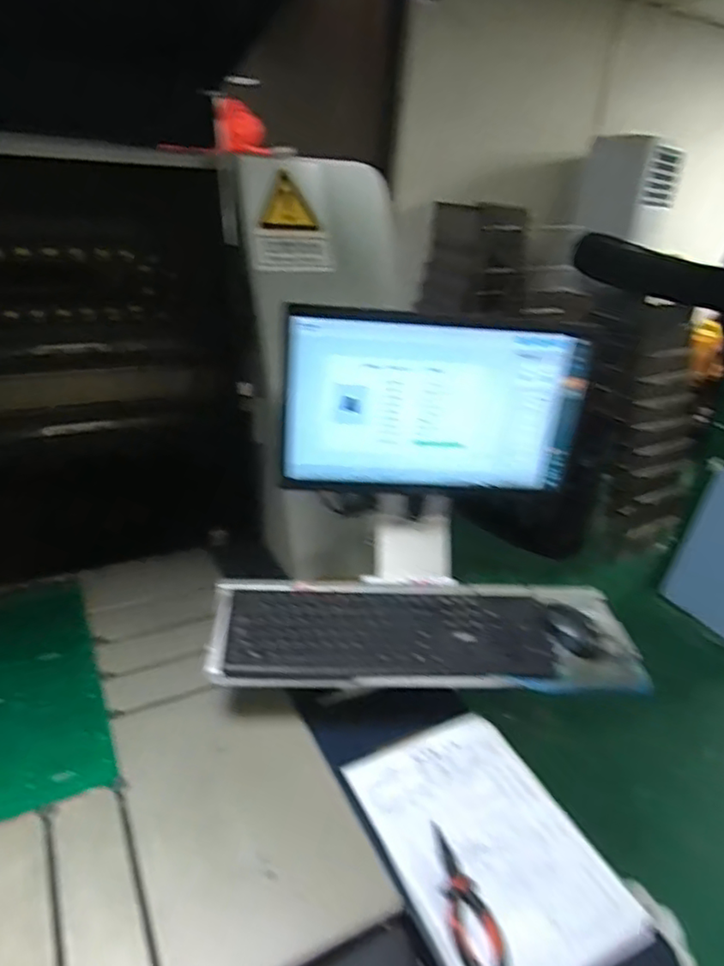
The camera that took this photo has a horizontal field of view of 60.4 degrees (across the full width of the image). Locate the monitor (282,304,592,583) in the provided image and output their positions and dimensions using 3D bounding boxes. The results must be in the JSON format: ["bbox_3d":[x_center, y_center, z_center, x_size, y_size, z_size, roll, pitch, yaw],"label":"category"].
[{"bbox_3d":[0.098,-0.037,0.917,0.425,0.394,0.098,3,27,-4],"label":"monitor"}]

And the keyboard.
[{"bbox_3d":[0.039,0.204,0.863,0.456,0.040,0.142,3,37,-9],"label":"keyboard"}]

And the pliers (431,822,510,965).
[{"bbox_3d":[0.104,0.438,0.657,0.048,0.010,0.156,-8,33,-17],"label":"pliers"}]

